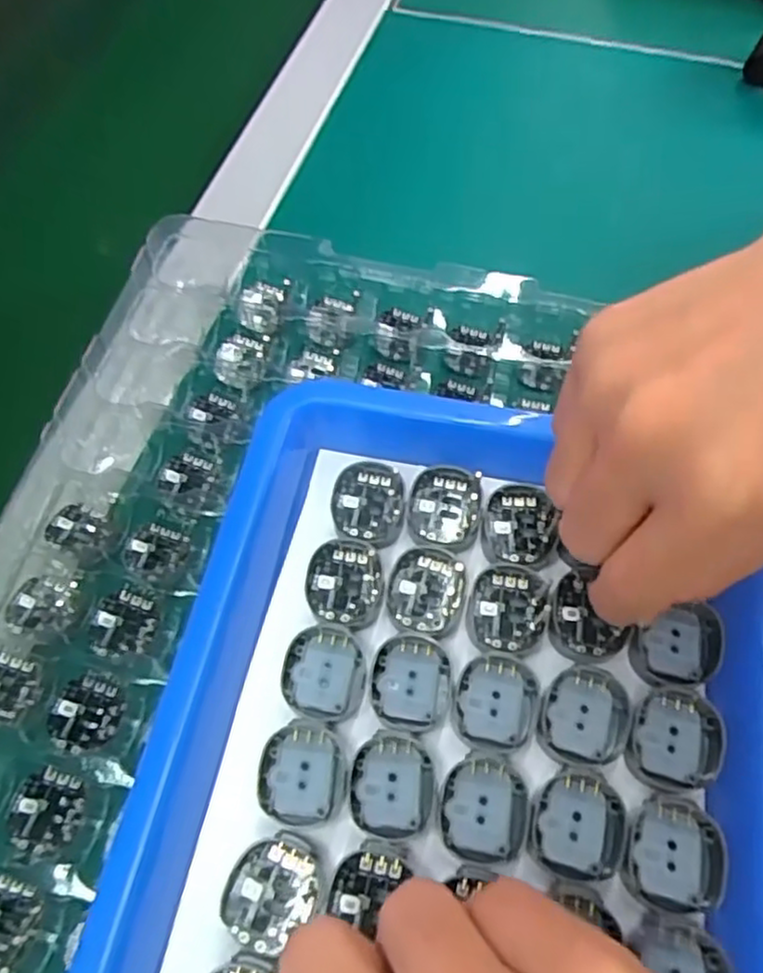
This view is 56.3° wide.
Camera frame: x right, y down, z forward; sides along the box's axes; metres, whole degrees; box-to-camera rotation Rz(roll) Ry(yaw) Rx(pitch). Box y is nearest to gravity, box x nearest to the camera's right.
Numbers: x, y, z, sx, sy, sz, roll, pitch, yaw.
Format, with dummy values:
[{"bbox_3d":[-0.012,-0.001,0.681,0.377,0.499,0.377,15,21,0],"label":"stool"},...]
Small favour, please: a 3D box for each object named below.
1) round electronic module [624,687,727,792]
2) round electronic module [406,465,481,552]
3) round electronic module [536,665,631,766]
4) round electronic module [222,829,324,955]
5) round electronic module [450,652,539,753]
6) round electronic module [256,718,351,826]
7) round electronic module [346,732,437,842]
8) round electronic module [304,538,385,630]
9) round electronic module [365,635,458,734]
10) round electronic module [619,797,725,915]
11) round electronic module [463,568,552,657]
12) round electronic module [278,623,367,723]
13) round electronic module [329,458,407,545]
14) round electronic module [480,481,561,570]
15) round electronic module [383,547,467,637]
[{"bbox_3d":[0.088,0.075,0.212,0.027,0.004,0.029,10,64,9],"label":"round electronic module"},{"bbox_3d":[0.022,0.006,0.248,0.025,0.004,0.031,6,63,7],"label":"round electronic module"},{"bbox_3d":[0.061,0.069,0.216,0.026,0.004,0.030,17,65,13],"label":"round electronic module"},{"bbox_3d":[-0.030,0.112,0.199,0.025,0.010,0.029,10,64,9],"label":"round electronic module"},{"bbox_3d":[0.035,0.066,0.219,0.026,0.004,0.028,-2,63,3],"label":"round electronic module"},{"bbox_3d":[-0.023,0.085,0.214,0.026,0.005,0.029,9,64,9],"label":"round electronic module"},{"bbox_3d":[0.003,0.088,0.210,0.024,0.004,0.028,9,64,9],"label":"round electronic module"},{"bbox_3d":[-0.012,0.032,0.238,0.025,0.004,0.030,7,61,3],"label":"round electronic module"},{"bbox_3d":[0.009,0.061,0.223,0.026,0.004,0.029,8,64,8],"label":"round electronic module"},{"bbox_3d":[0.081,0.102,0.198,0.026,0.004,0.029,12,64,10],"label":"round electronic module"},{"bbox_3d":[0.041,0.039,0.230,0.026,0.004,0.029,7,63,8],"label":"round electronic module"},{"bbox_3d":[-0.018,0.058,0.225,0.026,0.005,0.029,8,64,8],"label":"round electronic module"},{"bbox_3d":[-0.005,0.005,0.250,0.025,0.004,0.031,2,63,5],"label":"round electronic module"},{"bbox_3d":[0.047,0.013,0.243,0.025,0.004,0.030,6,63,7],"label":"round electronic module"},{"bbox_3d":[0.014,0.034,0.234,0.025,0.004,0.029,7,63,8],"label":"round electronic module"}]

